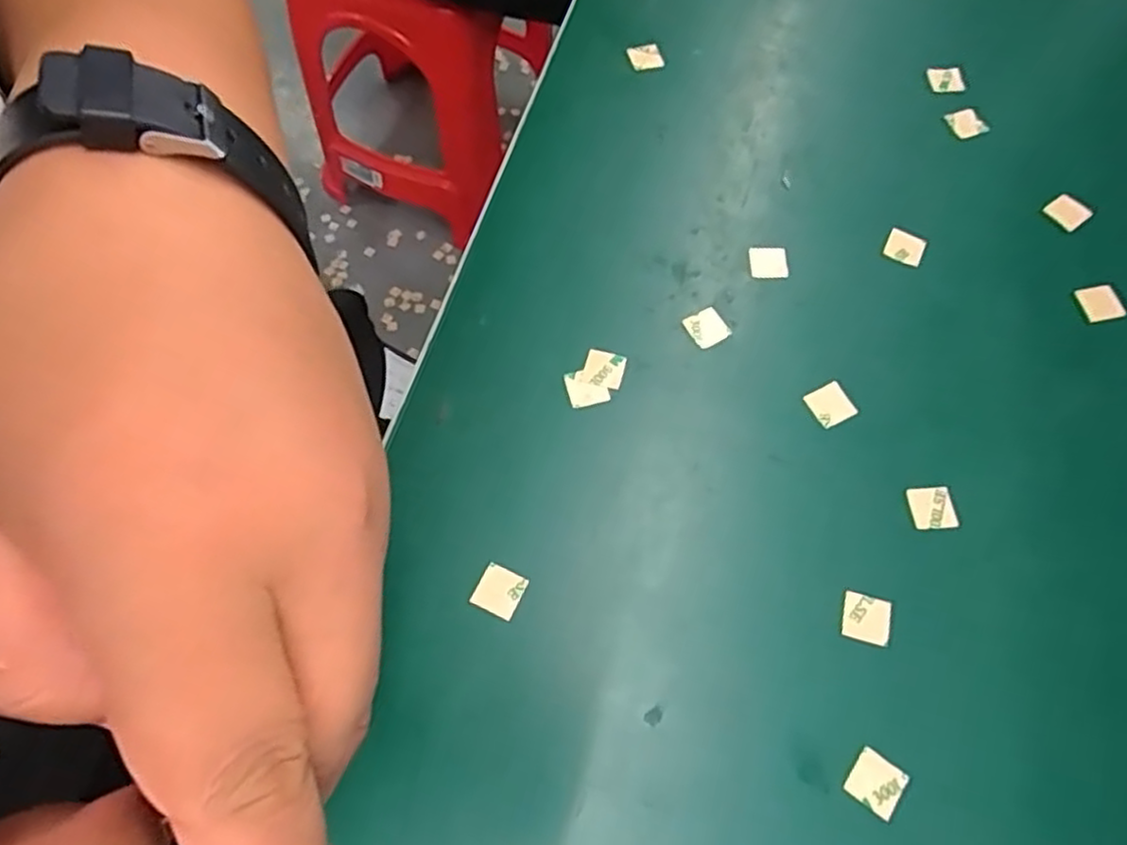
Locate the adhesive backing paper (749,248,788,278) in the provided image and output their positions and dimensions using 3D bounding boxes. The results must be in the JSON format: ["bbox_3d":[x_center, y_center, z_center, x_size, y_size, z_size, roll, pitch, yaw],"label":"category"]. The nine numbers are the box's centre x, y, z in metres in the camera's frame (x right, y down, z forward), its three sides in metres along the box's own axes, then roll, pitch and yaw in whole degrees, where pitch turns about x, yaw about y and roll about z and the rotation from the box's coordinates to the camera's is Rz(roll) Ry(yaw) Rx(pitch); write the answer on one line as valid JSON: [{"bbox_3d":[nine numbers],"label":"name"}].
[{"bbox_3d":[0.087,-0.068,0.301,0.016,0.004,0.015,3,76,6],"label":"adhesive backing paper"}]

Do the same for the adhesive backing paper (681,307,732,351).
[{"bbox_3d":[0.059,-0.038,0.288,0.015,0.004,0.015,-31,77,-9],"label":"adhesive backing paper"}]

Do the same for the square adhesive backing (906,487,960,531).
[{"bbox_3d":[0.135,0.031,0.259,0.016,0.004,0.016,-5,75,0],"label":"square adhesive backing"}]

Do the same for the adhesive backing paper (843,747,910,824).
[{"bbox_3d":[0.098,0.113,0.222,0.015,0.004,0.016,32,70,14],"label":"adhesive backing paper"}]

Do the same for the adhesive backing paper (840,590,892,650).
[{"bbox_3d":[0.104,0.068,0.243,0.016,0.004,0.016,15,71,7],"label":"adhesive backing paper"}]

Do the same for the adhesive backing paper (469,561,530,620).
[{"bbox_3d":[-0.022,0.058,0.244,0.015,0.004,0.016,26,72,6],"label":"adhesive backing paper"}]

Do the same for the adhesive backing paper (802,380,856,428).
[{"bbox_3d":[0.104,-0.007,0.275,0.015,0.004,0.016,-26,69,-12],"label":"adhesive backing paper"}]

